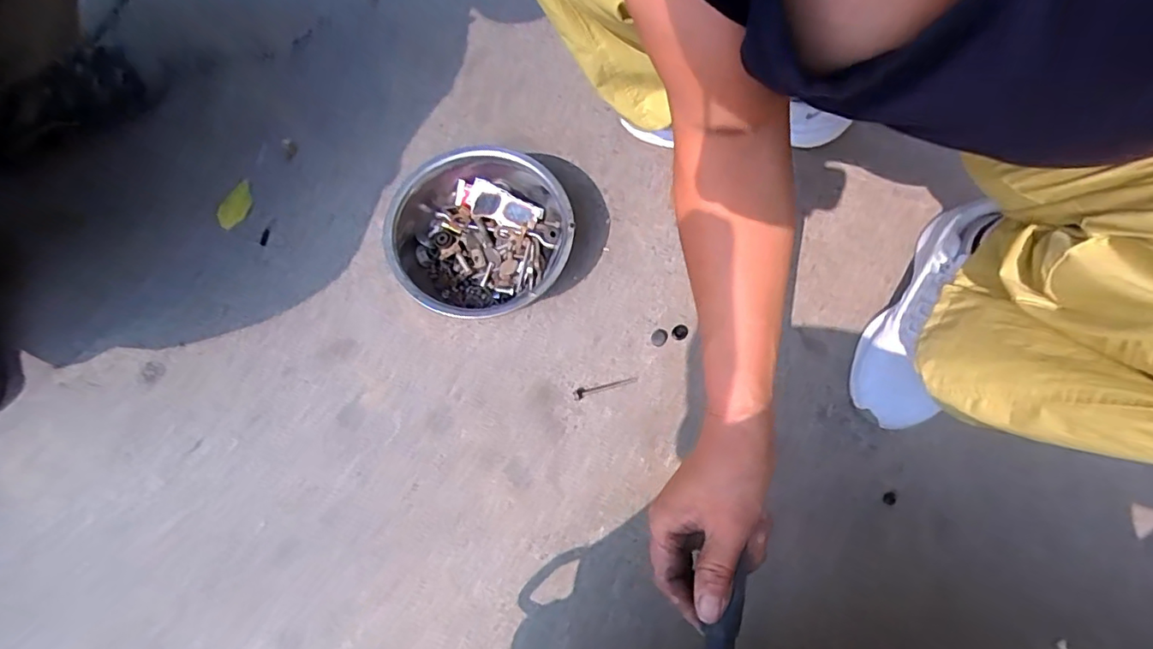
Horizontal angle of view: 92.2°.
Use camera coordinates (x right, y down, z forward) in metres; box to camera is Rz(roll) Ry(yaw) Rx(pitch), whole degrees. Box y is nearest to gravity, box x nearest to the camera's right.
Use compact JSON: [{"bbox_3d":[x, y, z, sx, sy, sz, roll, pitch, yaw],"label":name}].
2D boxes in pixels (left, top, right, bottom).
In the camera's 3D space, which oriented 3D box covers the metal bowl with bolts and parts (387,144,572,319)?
[{"bbox_3d":[-0.101,-0.090,0.600,0.179,0.086,0.181,1,73,-2],"label":"metal bowl with bolts and parts"}]

